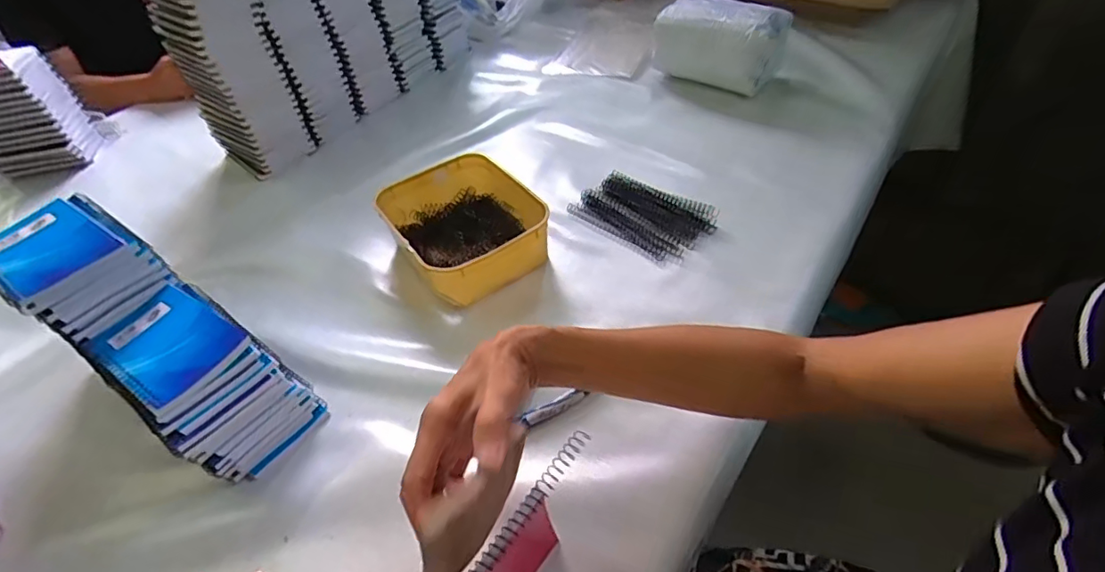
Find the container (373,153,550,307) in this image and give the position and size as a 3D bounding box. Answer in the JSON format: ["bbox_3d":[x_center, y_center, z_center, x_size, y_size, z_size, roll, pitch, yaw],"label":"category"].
[{"bbox_3d":[-0.107,-0.074,0.642,0.151,0.066,0.197,-29,51,-21],"label":"container"}]

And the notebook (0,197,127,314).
[{"bbox_3d":[-0.436,-0.032,0.455,0.120,0.012,0.085,23,52,27],"label":"notebook"}]

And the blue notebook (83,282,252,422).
[{"bbox_3d":[-0.320,0.047,0.441,0.130,0.008,0.081,24,52,27],"label":"blue notebook"}]

